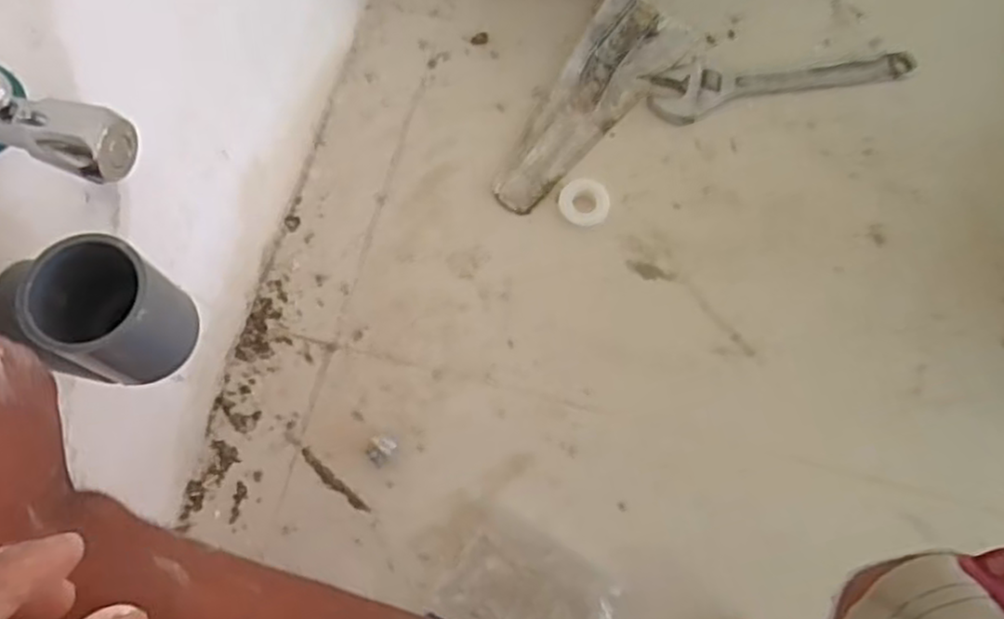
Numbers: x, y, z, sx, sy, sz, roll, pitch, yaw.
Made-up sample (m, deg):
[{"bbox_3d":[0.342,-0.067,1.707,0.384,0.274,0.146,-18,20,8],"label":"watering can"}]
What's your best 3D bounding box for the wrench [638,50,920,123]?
[{"bbox_3d":[0.303,-0.257,0.803,0.289,0.015,0.062,-11,73,-2],"label":"wrench"}]

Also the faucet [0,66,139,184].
[{"bbox_3d":[-0.215,-0.084,0.332,0.082,0.043,0.045,19,73,6],"label":"faucet"}]

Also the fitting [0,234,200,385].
[{"bbox_3d":[-0.188,0.003,0.352,0.058,0.075,0.058,0,72,0],"label":"fitting"}]

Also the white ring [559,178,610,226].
[{"bbox_3d":[0.083,-0.108,0.739,0.048,0.018,0.050,0,73,1],"label":"white ring"}]

